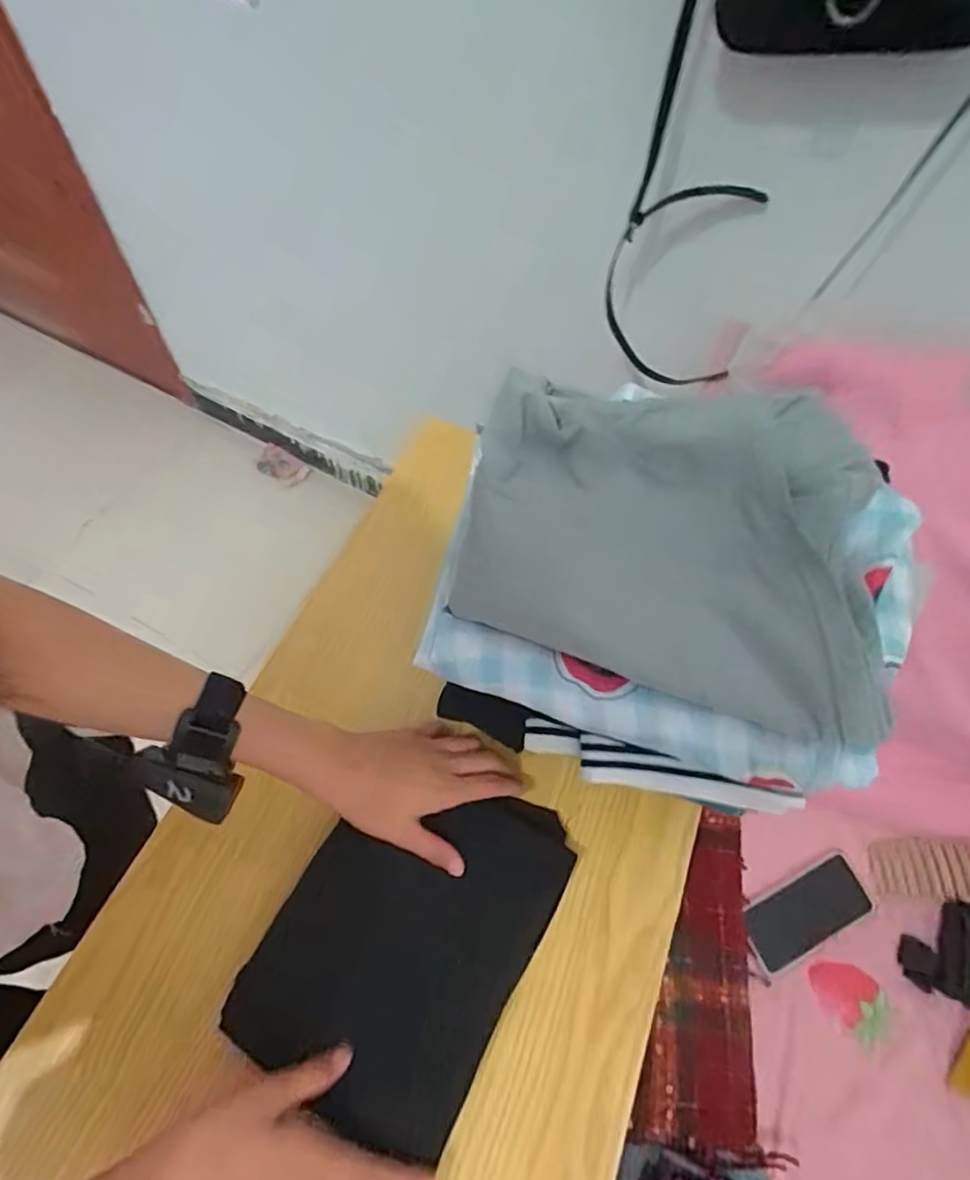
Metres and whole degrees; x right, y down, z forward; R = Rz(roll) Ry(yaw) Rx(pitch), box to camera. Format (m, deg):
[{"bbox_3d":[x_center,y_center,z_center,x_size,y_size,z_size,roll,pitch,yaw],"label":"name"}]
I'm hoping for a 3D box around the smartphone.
[{"bbox_3d":[0.393,0.394,0.741,0.168,0.007,0.075,-26,72,-11],"label":"smartphone"}]

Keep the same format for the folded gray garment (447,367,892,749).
[{"bbox_3d":[0.110,-0.038,0.371,0.250,0.081,0.190,21,61,9],"label":"folded gray garment"}]

